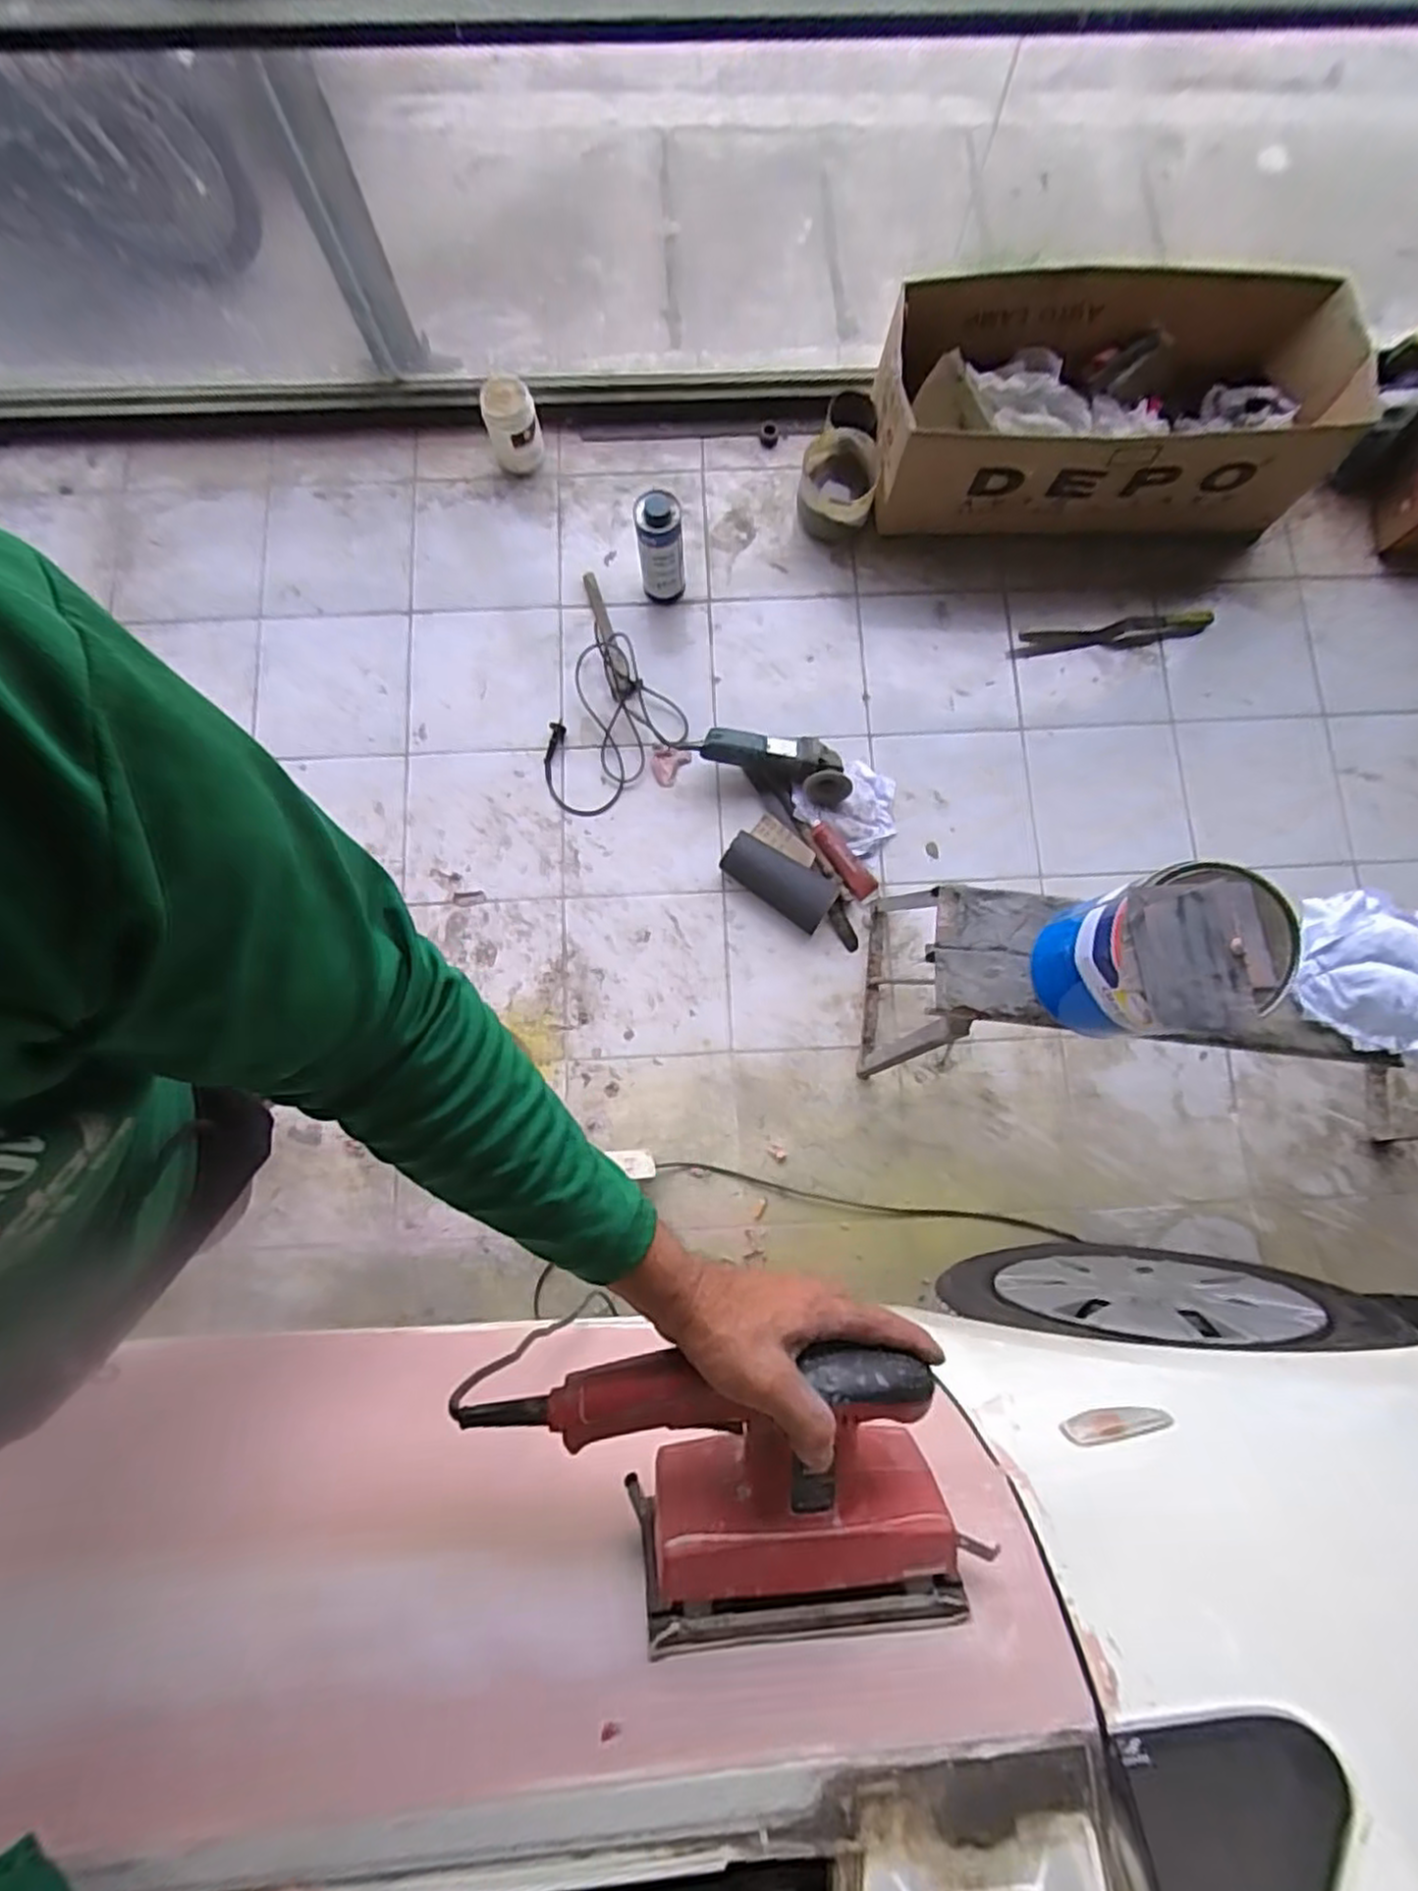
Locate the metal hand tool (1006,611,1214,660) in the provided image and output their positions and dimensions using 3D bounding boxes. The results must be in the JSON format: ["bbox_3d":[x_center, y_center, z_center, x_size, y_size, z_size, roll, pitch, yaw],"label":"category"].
[{"bbox_3d":[0.815,-0.627,1.479,0.404,0.035,0.056,-6,79,-2],"label":"metal hand tool"}]

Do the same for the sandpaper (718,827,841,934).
[{"bbox_3d":[0.130,-0.124,1.347,0.214,0.033,0.095,35,80,6],"label":"sandpaper"}]

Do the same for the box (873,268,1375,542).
[{"bbox_3d":[0.732,-0.999,1.365,0.843,0.210,0.391,-4,80,-2],"label":"box"}]

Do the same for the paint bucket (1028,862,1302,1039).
[{"bbox_3d":[0.468,0.020,0.788,0.154,0.221,0.148,0,80,-1],"label":"paint bucket"}]

